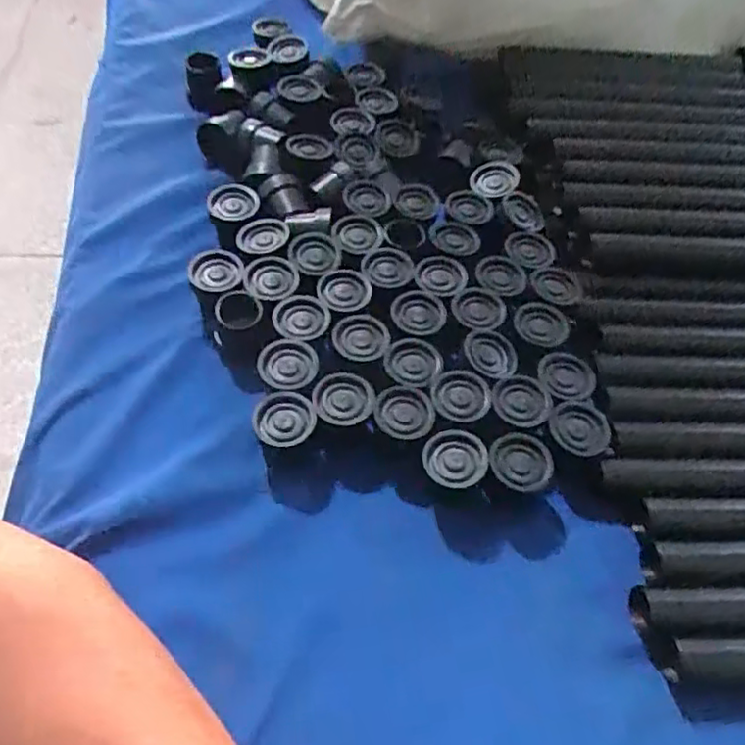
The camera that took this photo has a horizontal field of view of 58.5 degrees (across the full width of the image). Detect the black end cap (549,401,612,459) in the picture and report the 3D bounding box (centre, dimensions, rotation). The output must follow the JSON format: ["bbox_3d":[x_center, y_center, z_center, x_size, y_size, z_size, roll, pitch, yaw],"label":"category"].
[{"bbox_3d":[0.123,0.034,0.396,0.038,0.010,0.038,4,64,-8],"label":"black end cap"}]

